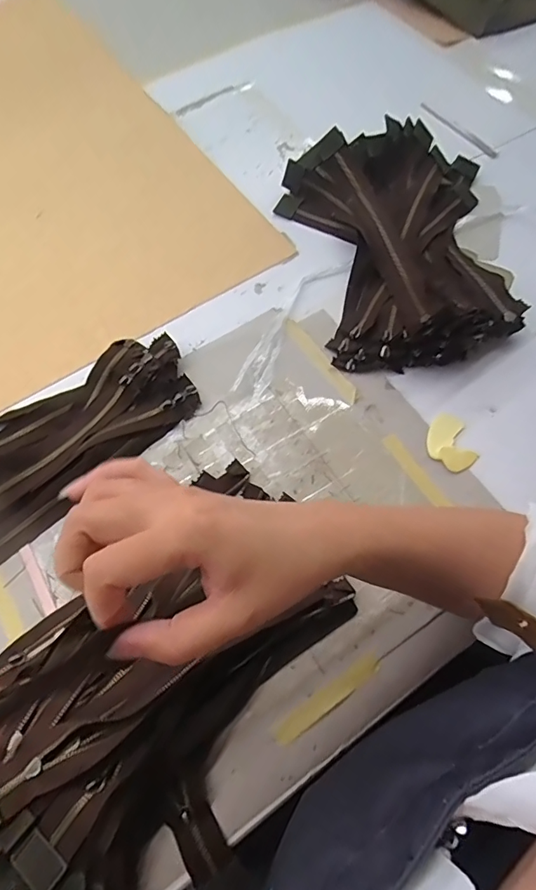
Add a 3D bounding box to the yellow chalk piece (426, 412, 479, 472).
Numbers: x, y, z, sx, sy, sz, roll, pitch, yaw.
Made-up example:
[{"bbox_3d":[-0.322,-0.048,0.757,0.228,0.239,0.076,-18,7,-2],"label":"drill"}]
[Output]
[{"bbox_3d":[0.187,-0.003,0.503,0.046,0.008,0.063,-11,66,-5],"label":"yellow chalk piece"}]

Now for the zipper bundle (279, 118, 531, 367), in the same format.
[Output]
[{"bbox_3d":[0.155,-0.238,0.577,0.247,0.075,0.313,-5,65,-2],"label":"zipper bundle"}]

